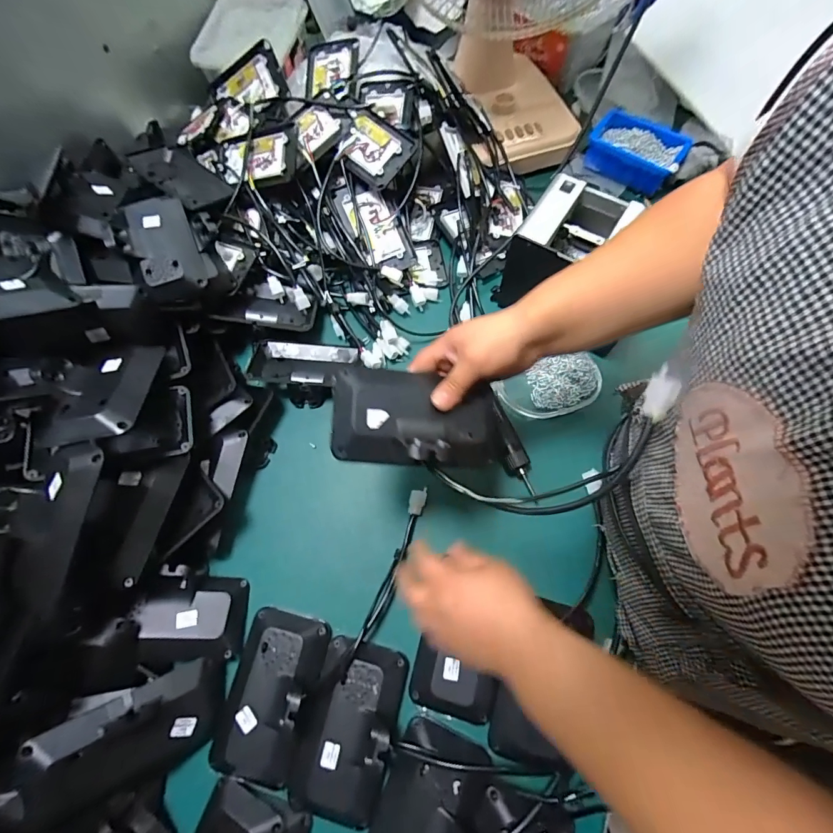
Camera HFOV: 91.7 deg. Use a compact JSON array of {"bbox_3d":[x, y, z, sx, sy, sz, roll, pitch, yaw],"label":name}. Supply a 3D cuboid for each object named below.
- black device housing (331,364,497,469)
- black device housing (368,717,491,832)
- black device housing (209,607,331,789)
[{"bbox_3d":[0.002,0.000,0.376,0.156,0.041,0.099,1,68,-11],"label":"black device housing"},{"bbox_3d":[0.005,0.396,0.387,0.092,0.034,0.158,19,72,9],"label":"black device housing"},{"bbox_3d":[-0.161,0.298,0.429,0.093,0.035,0.161,12,71,7],"label":"black device housing"}]

